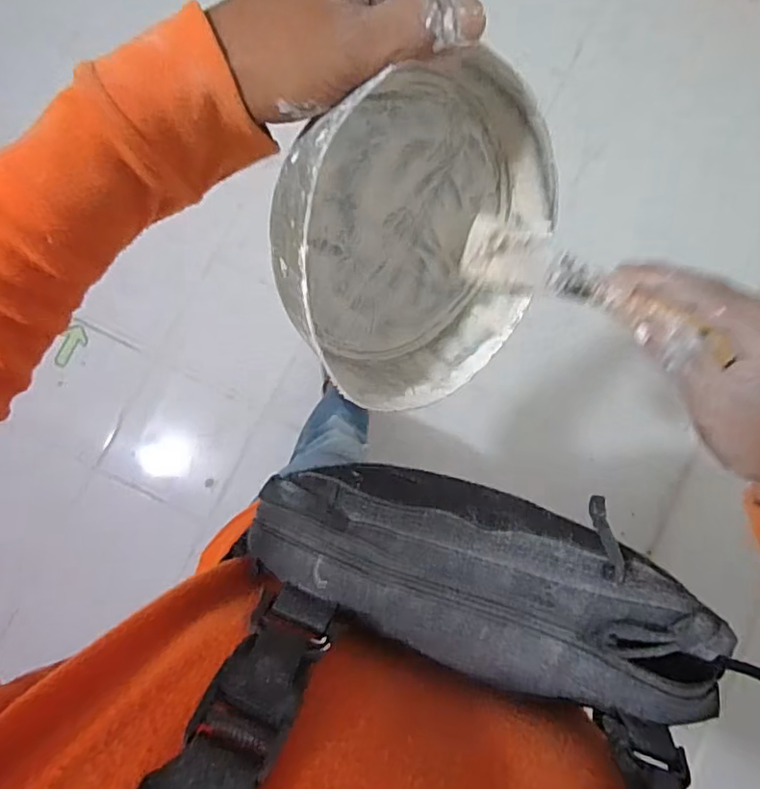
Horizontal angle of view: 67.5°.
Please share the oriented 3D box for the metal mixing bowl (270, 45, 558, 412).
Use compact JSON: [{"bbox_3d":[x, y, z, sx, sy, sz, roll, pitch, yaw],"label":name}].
[{"bbox_3d":[0.023,-0.083,0.320,0.169,0.164,0.065,-37,44,-12],"label":"metal mixing bowl"}]

